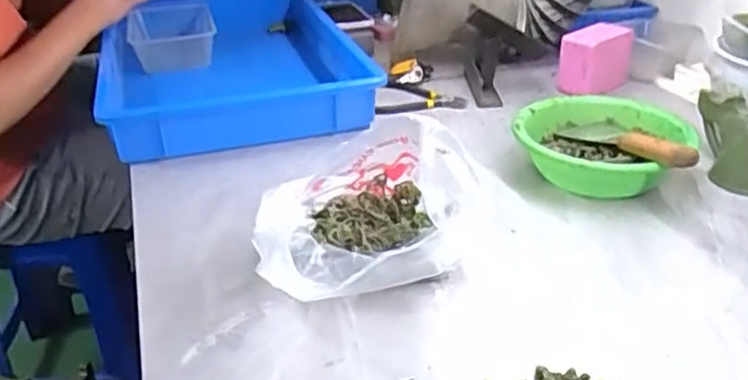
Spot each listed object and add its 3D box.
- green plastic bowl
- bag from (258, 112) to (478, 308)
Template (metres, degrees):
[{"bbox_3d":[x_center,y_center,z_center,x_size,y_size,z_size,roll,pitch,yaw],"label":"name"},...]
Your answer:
[{"bbox_3d":[0.263,-0.051,0.817,0.184,0.057,0.187,0,30,0],"label":"green plastic bowl"},{"bbox_3d":[0.000,0.009,0.661,0.189,0.122,0.183,1,30,3],"label":"bag"}]

